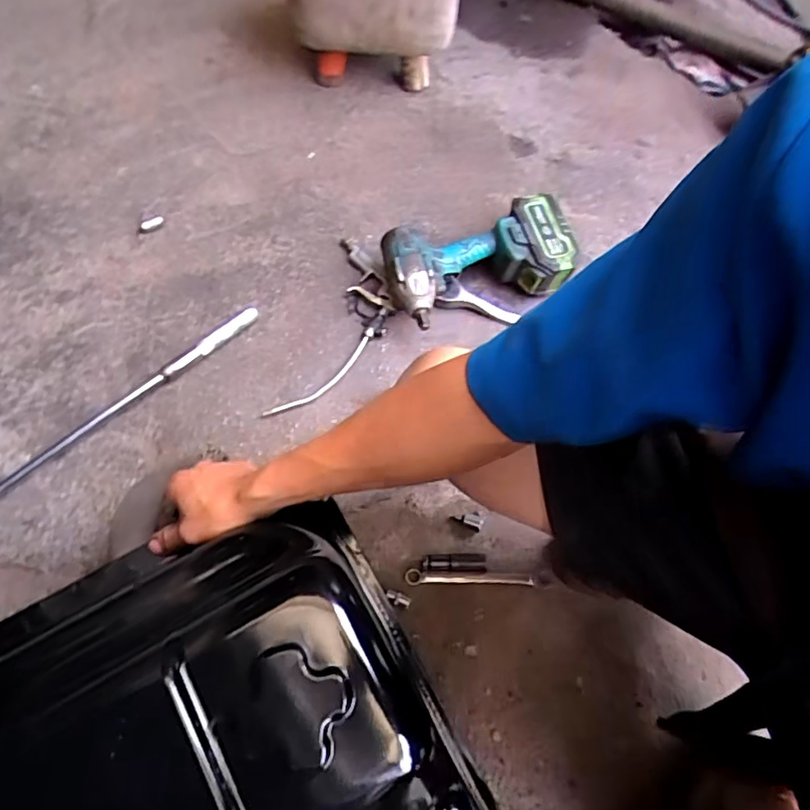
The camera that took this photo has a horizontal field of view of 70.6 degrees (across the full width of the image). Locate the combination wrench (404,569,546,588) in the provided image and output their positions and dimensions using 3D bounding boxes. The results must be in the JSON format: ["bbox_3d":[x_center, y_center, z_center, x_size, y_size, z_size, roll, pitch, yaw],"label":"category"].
[{"bbox_3d":[0.091,0.217,0.717,0.177,0.004,0.018,3,62,-2],"label":"combination wrench"}]

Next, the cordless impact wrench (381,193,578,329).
[{"bbox_3d":[0.102,-0.194,0.799,0.263,0.092,0.126,-18,65,-13],"label":"cordless impact wrench"}]

